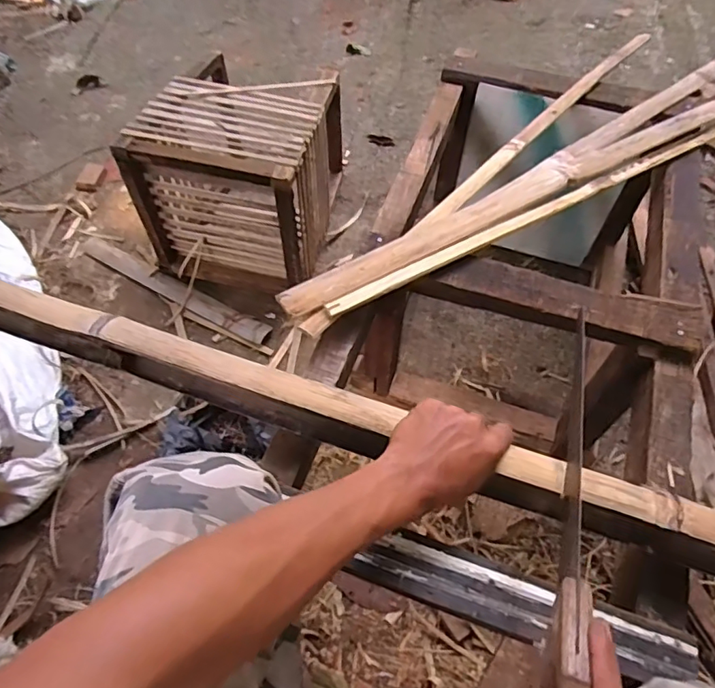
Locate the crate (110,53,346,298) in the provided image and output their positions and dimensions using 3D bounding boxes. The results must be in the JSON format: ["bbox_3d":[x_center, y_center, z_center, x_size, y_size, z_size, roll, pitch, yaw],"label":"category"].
[{"bbox_3d":[-0.214,-0.344,1.063,0.311,0.300,0.390,12,59,8],"label":"crate"}]

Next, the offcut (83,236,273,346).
[{"bbox_3d":[-0.376,-0.115,1.078,0.483,0.020,0.047,26,62,16],"label":"offcut"}]

